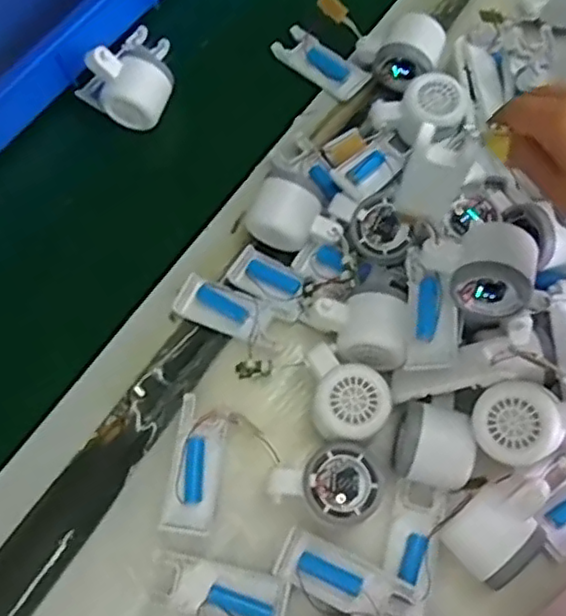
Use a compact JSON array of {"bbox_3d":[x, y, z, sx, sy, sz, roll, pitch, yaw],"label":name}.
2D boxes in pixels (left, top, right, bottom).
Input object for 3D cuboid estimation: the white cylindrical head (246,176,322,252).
[{"bbox_3d":[0.000,-0.083,0.577,0.055,0.043,0.046,23,71,8],"label":"white cylindrical head"}]

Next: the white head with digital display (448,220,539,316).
[{"bbox_3d":[0.161,-0.026,0.500,0.054,0.067,0.058,26,72,9],"label":"white head with digital display"}]

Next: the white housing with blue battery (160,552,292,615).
[{"bbox_3d":[-0.045,0.215,0.493,0.095,0.018,0.038,12,70,4],"label":"white housing with blue battery"}]

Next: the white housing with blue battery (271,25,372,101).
[{"bbox_3d":[0.038,-0.253,0.667,0.101,0.013,0.043,41,75,13],"label":"white housing with blue battery"}]

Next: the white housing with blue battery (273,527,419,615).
[{"bbox_3d":[0.051,0.206,0.480,0.111,0.021,0.045,25,72,8],"label":"white housing with blue battery"}]

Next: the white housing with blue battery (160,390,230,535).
[{"bbox_3d":[-0.069,0.126,0.518,0.038,0.017,0.103,8,70,2],"label":"white housing with blue battery"}]

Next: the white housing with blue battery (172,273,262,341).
[{"bbox_3d":[-0.055,-0.001,0.567,0.078,0.014,0.038,24,71,8],"label":"white housing with blue battery"}]

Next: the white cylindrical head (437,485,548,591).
[{"bbox_3d":[0.151,0.168,0.478,0.053,0.048,0.056,-41,75,-14],"label":"white cylindrical head"}]

